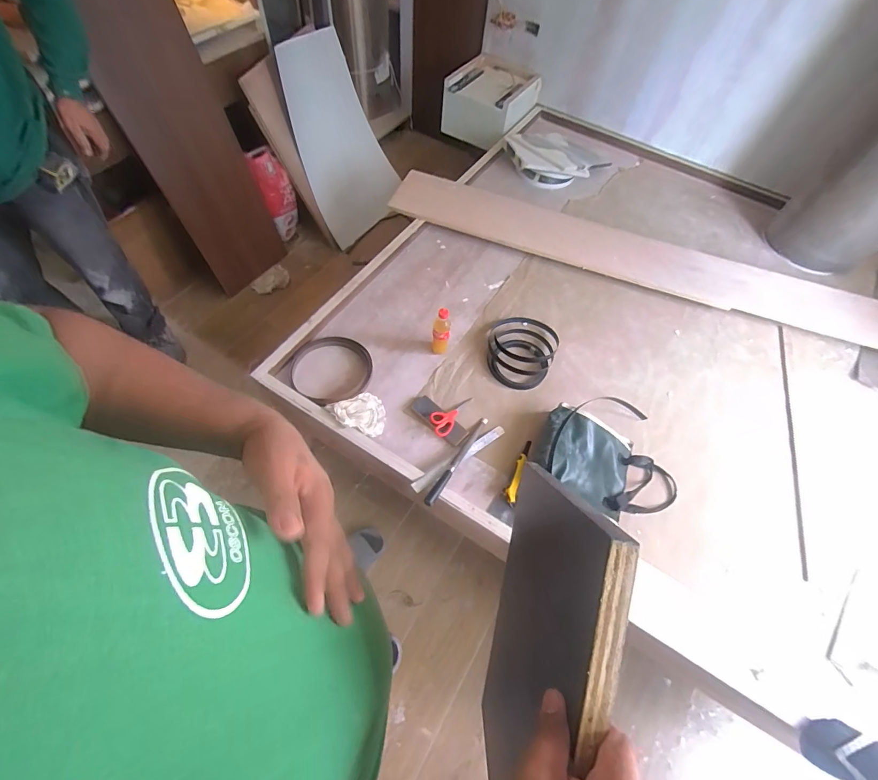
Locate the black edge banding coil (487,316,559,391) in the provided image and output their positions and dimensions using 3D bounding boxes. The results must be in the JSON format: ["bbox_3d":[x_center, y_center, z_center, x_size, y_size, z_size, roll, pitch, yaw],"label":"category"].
[{"bbox_3d":[0.267,-0.135,1.281,0.216,0.047,0.281,8,63,2],"label":"black edge banding coil"}]

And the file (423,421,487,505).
[{"bbox_3d":[0.052,0.189,1.095,0.024,0.018,0.322,31,51,13],"label":"file"}]

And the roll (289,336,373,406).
[{"bbox_3d":[-0.328,-0.071,1.242,0.241,0.038,0.247,1,63,-2],"label":"roll"}]

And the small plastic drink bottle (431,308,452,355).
[{"bbox_3d":[0.007,-0.179,1.230,0.056,0.185,0.055,4,62,-1],"label":"small plastic drink bottle"}]

